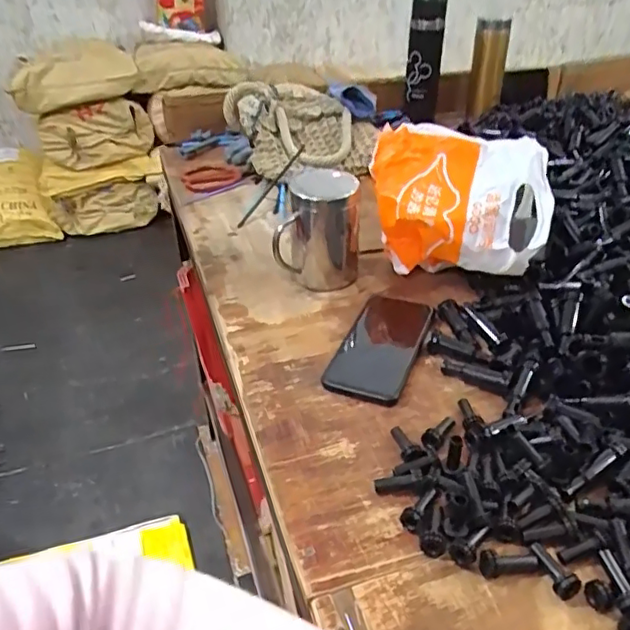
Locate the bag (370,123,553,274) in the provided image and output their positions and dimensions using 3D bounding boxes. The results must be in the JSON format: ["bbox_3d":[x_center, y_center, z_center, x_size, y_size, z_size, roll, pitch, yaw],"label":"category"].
[{"bbox_3d":[0.161,-0.122,0.671,0.197,0.137,0.118,8,37,13],"label":"bag"}]

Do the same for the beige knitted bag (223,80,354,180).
[{"bbox_3d":[-0.036,-0.317,0.977,0.198,0.102,0.197,-13,38,-15],"label":"beige knitted bag"}]

